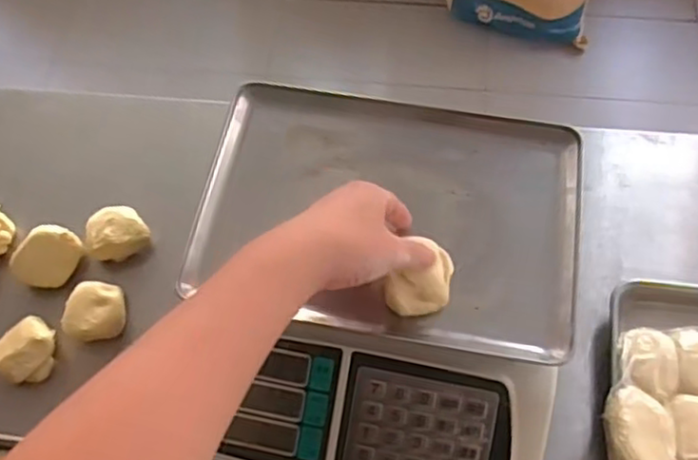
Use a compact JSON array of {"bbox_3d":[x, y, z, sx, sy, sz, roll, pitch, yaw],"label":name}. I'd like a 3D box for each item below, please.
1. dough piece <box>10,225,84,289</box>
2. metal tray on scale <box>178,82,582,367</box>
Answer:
[{"bbox_3d":[-0.313,0.027,0.687,0.048,0.042,0.068,34,71,17],"label":"dough piece"},{"bbox_3d":[0.036,-0.021,0.595,0.324,0.029,0.234,9,66,7],"label":"metal tray on scale"}]

